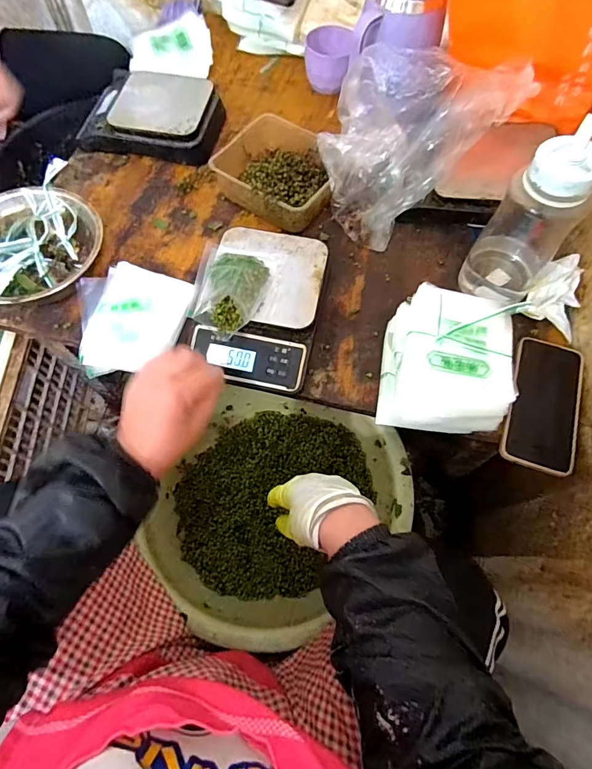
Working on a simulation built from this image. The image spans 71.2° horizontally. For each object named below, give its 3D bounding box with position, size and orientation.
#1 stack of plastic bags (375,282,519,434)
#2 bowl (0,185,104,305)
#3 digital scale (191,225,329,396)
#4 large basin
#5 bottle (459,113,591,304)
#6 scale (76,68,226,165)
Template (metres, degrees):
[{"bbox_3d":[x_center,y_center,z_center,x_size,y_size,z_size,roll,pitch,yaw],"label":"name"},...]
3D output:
[{"bbox_3d":[0.172,-0.024,0.492,0.134,0.088,0.159,14,67,6],"label":"stack of plastic bags"},{"bbox_3d":[-0.356,-0.188,0.564,0.182,0.065,0.175,0,66,0],"label":"bowl"},{"bbox_3d":[-0.043,-0.101,0.542,0.144,0.051,0.214,12,67,5],"label":"digital scale"},{"bbox_3d":[-0.038,0.165,0.611,0.313,0.119,0.344,0,66,0],"label":"large basin"},{"bbox_3d":[0.276,-0.182,0.494,0.079,0.207,0.087,-42,73,-16],"label":"bottle"},{"bbox_3d":[-0.245,-0.445,0.683,0.222,0.064,0.140,8,67,3],"label":"scale"}]

